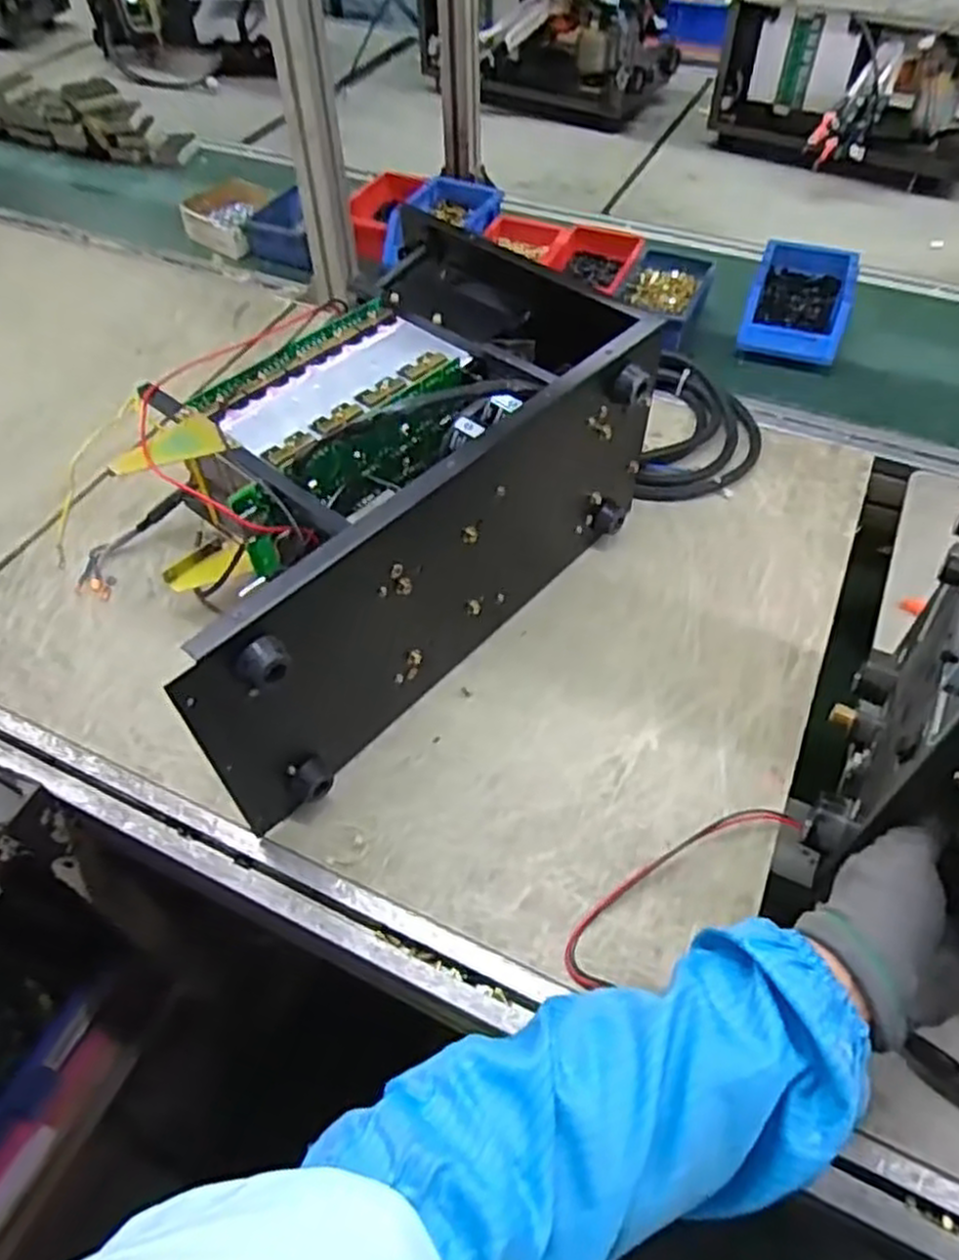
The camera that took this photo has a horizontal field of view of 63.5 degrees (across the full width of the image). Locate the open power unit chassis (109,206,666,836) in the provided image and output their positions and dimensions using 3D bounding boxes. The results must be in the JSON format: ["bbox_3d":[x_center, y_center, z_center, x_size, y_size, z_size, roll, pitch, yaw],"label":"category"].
[{"bbox_3d":[-0.095,-0.117,0.628,0.283,0.214,0.446,37,61,25],"label":"open power unit chassis"}]

